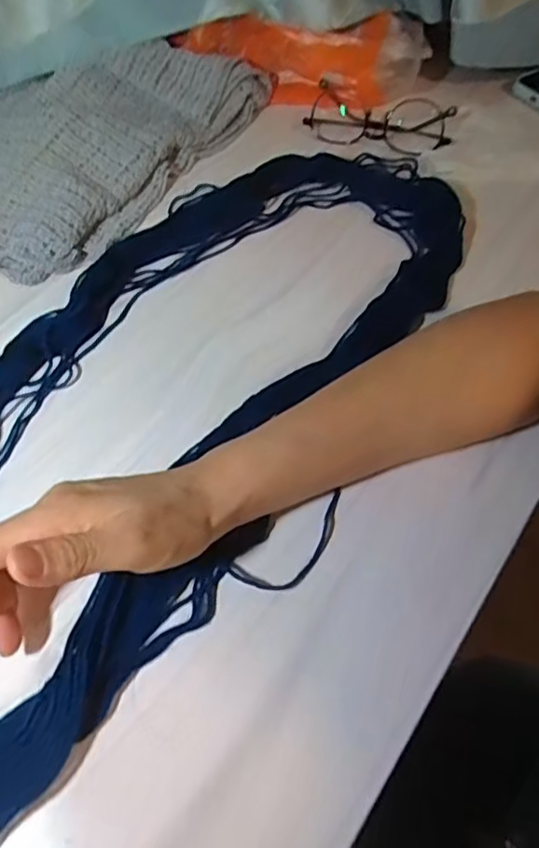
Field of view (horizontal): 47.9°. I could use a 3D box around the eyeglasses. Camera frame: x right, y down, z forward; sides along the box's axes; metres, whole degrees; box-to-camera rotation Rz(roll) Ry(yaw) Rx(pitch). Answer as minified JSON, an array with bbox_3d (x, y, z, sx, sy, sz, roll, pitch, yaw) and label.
[{"bbox_3d":[0.099,-0.280,0.555,0.132,0.030,0.070,27,58,18],"label":"eyeglasses"}]

